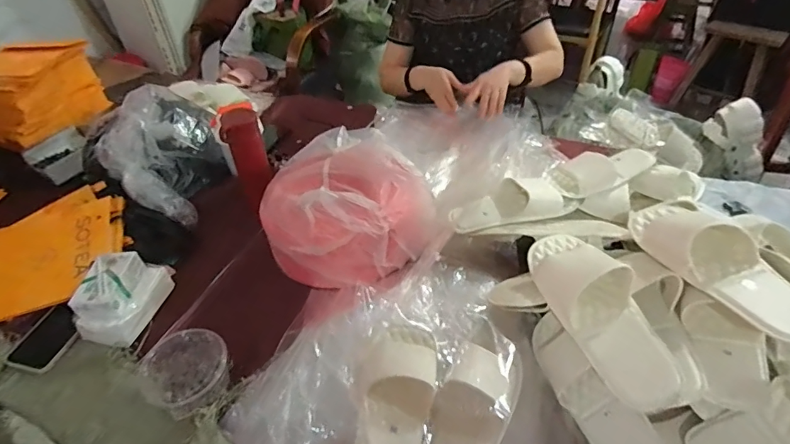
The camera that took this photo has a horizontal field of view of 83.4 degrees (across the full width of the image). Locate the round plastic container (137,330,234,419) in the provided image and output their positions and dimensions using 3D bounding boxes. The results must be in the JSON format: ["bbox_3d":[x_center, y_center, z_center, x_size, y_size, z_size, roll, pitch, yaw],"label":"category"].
[{"bbox_3d":[-0.294,0.211,0.628,0.109,0.057,0.110,26,49,27],"label":"round plastic container"}]

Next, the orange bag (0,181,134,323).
[{"bbox_3d":[-0.669,0.052,0.837,0.294,0.065,0.259,-25,47,-23],"label":"orange bag"}]

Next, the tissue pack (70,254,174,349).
[{"bbox_3d":[-0.457,0.117,0.739,0.097,0.086,0.150,6,43,9],"label":"tissue pack"}]

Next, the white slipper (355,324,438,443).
[{"bbox_3d":[0.000,0.233,0.580,0.096,0.055,0.214,6,55,9],"label":"white slipper"}]

